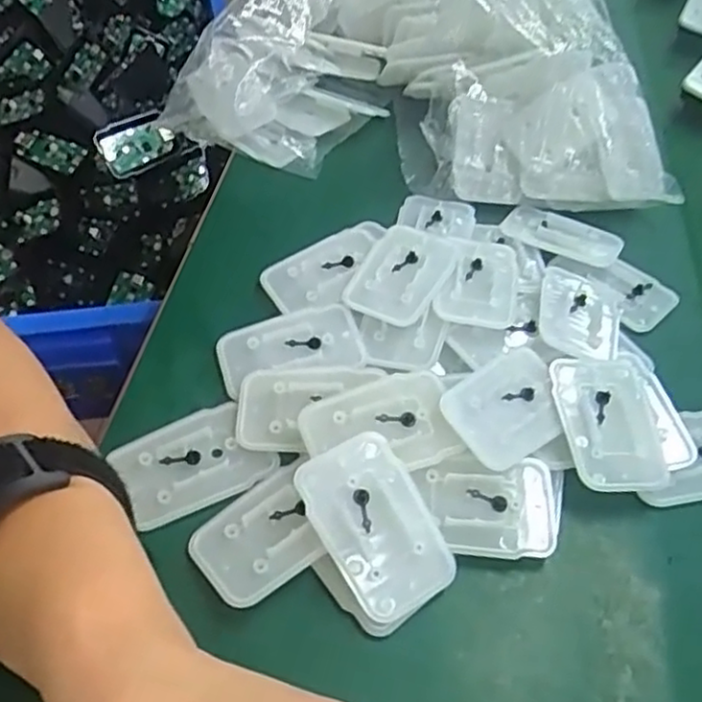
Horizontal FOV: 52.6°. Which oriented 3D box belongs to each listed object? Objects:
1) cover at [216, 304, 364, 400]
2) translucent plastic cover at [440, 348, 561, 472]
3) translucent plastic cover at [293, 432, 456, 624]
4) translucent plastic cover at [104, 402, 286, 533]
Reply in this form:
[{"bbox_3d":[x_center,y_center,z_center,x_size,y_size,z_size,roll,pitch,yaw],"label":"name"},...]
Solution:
[{"bbox_3d":[-0.030,-0.003,0.348,0.068,0.005,0.039,-9,51,-9],"label":"cover"},{"bbox_3d":[0.072,0.024,0.323,0.061,0.010,0.043,-30,57,-24],"label":"translucent plastic cover"},{"bbox_3d":[0.010,0.070,0.287,0.044,0.004,0.070,-28,77,-18],"label":"translucent plastic cover"},{"bbox_3d":[-0.069,0.048,0.310,0.060,0.008,0.045,-25,55,-20],"label":"translucent plastic cover"}]

